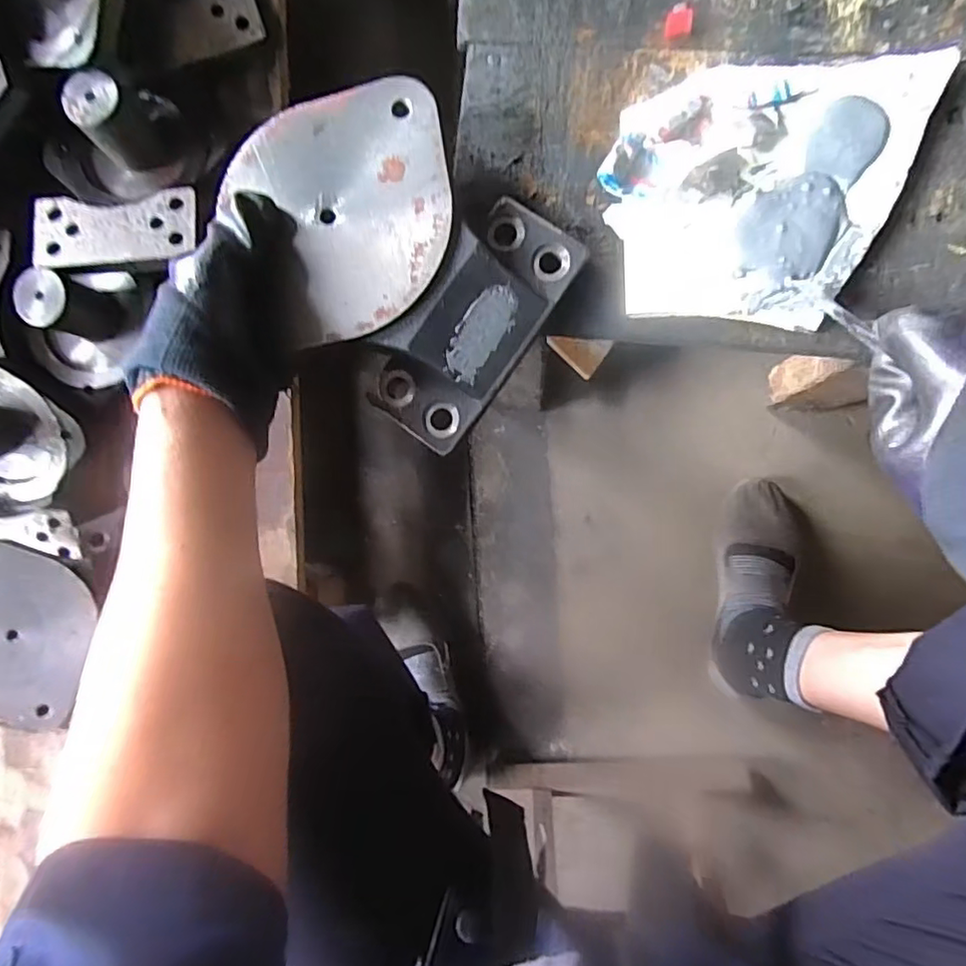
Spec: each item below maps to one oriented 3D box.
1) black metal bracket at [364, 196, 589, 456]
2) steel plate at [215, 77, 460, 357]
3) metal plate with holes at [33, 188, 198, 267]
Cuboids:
[{"bbox_3d":[-0.006,-0.091,0.336,0.065,0.028,0.142,37,93,3],"label":"black metal bracket"},{"bbox_3d":[-0.075,-0.150,0.329,0.116,0.009,0.133,-11,90,4],"label":"steel plate"},{"bbox_3d":[-0.311,-0.217,0.502,0.131,0.010,0.058,-5,89,-3],"label":"metal plate with holes"}]

